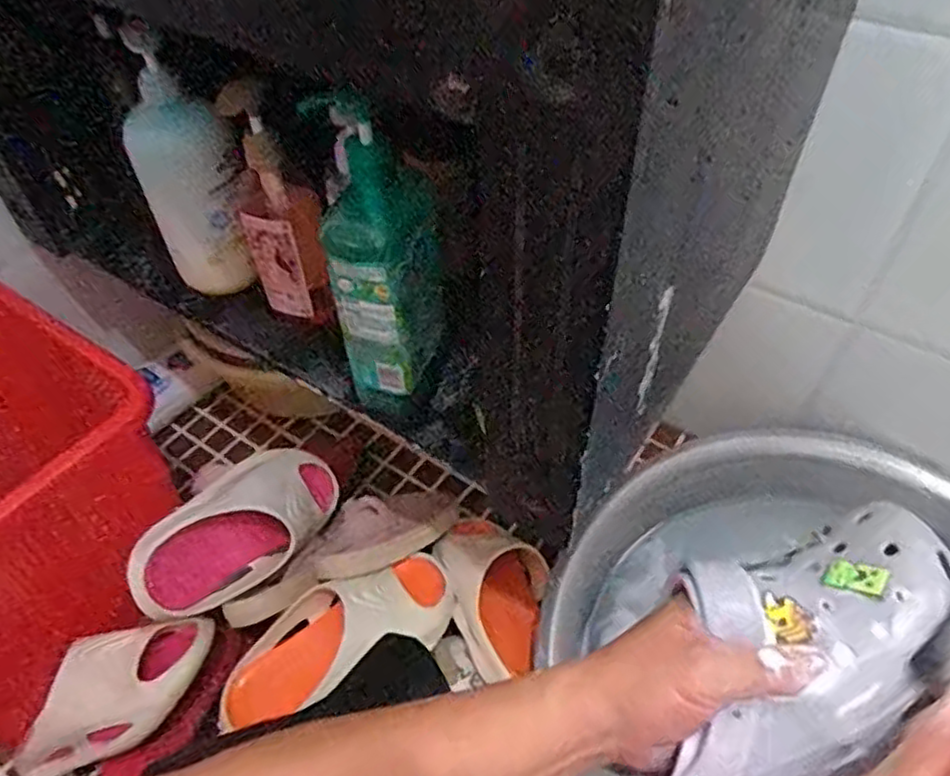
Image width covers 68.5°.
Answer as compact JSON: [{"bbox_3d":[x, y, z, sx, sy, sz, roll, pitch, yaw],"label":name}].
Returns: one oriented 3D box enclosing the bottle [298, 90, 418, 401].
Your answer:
[{"bbox_3d":[-0.078,-0.083,0.554,0.070,0.222,0.064,-9,50,-6],"label":"bottle"}]

